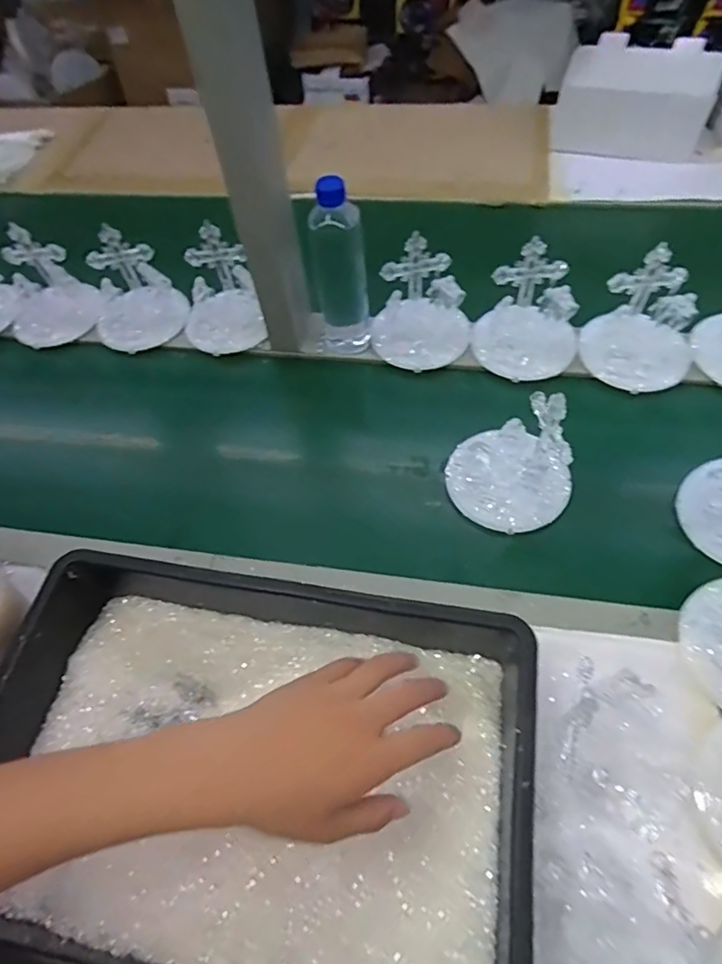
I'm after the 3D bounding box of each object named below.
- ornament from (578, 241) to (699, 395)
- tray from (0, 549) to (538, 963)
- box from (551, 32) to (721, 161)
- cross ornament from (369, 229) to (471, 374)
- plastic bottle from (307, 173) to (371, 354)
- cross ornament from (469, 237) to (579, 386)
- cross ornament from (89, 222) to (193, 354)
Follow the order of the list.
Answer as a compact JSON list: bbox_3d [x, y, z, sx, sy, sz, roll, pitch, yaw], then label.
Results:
[{"bbox_3d":[0.338,-0.187,0.655,0.130,0.113,0.107,21,61,18],"label":"ornament"},{"bbox_3d":[-0.086,0.211,0.421,0.411,0.079,0.268,8,58,10],"label":"tray"},{"bbox_3d":[0.442,-0.612,0.896,0.225,0.143,0.084,21,61,17],"label":"box"},{"bbox_3d":[0.076,-0.220,0.701,0.130,0.115,0.100,4,57,7],"label":"cross ornament"},{"bbox_3d":[-0.030,-0.257,0.678,0.071,0.225,0.053,-9,56,-1],"label":"plastic bottle"},{"bbox_3d":[0.206,-0.202,0.674,0.129,0.113,0.107,12,59,12],"label":"cross ornament"},{"bbox_3d":[-0.313,-0.255,0.754,0.128,0.125,0.096,-26,58,-12],"label":"cross ornament"}]

